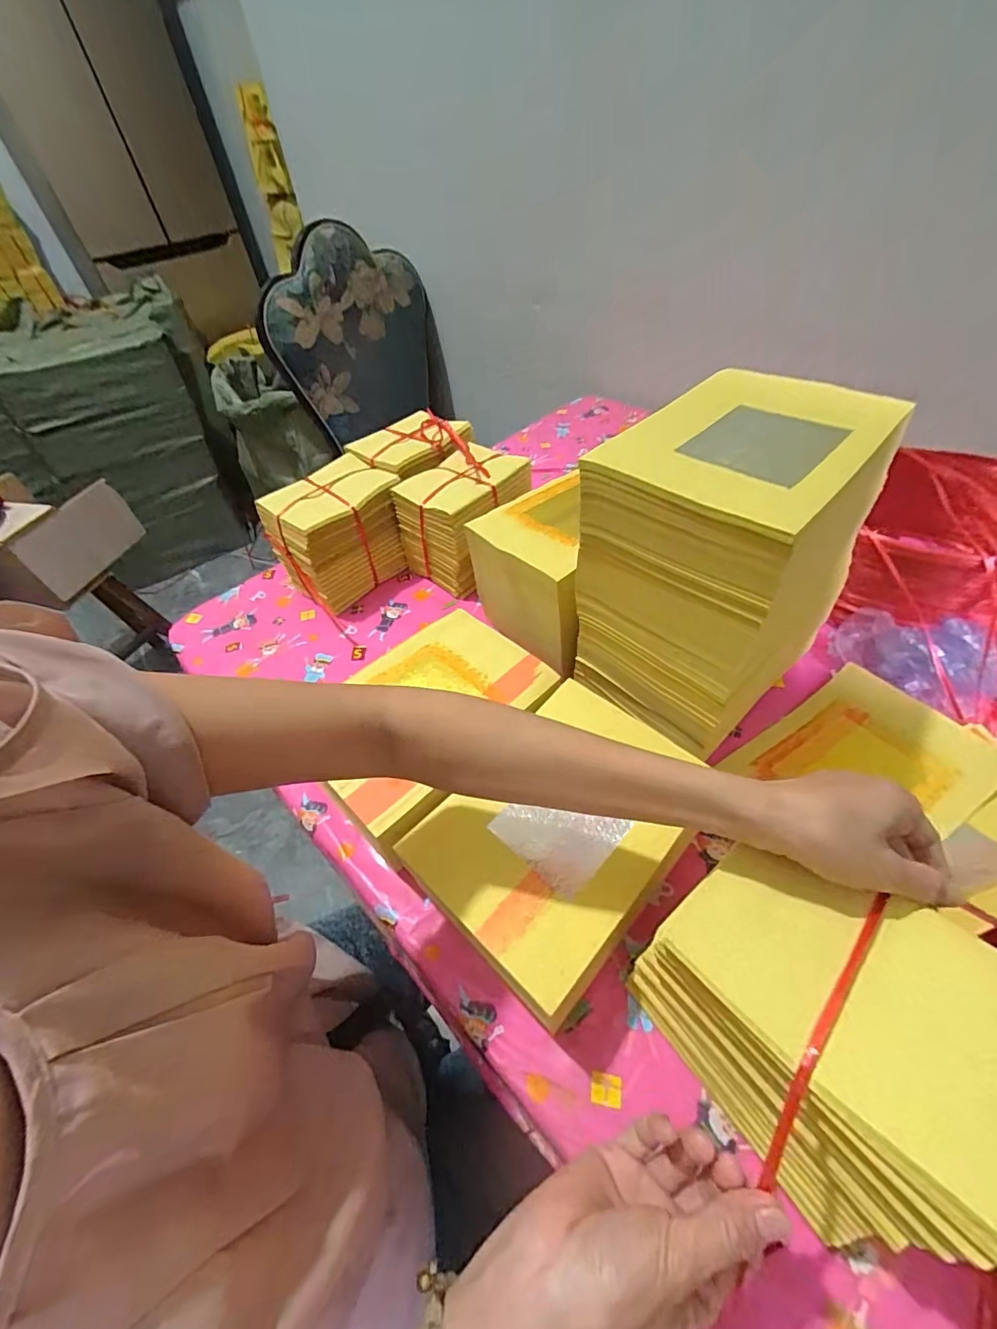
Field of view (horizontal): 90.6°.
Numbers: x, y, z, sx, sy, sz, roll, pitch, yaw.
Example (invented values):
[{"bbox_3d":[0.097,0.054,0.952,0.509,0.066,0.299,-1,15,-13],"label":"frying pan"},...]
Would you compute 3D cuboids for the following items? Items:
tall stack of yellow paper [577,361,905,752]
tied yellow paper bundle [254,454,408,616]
[{"bbox_3d":[0.199,-0.093,0.452,0.213,0.233,0.168,-35,54,-22],"label":"tall stack of yellow paper"},{"bbox_3d":[-0.230,-0.191,0.724,0.128,0.141,0.173,35,61,30],"label":"tied yellow paper bundle"}]

